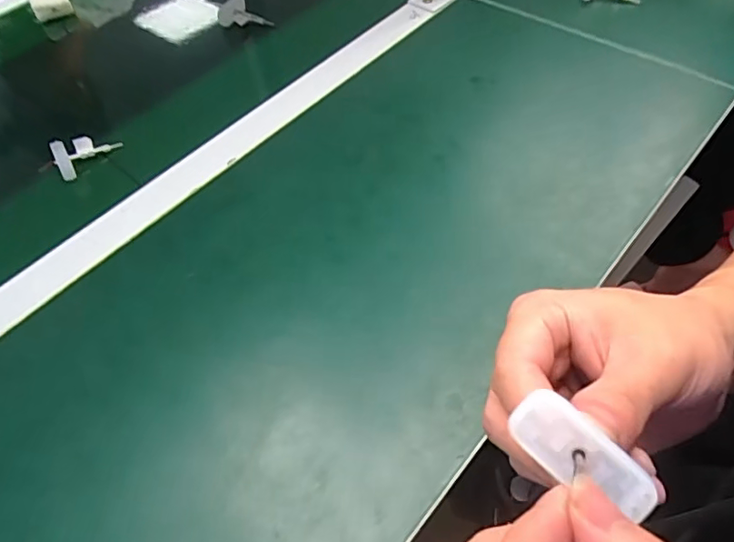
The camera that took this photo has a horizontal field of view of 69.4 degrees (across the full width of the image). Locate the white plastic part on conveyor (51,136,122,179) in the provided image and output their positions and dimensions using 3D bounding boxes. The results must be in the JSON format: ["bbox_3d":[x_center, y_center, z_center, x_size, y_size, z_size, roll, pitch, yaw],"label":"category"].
[{"bbox_3d":[-0.251,-0.105,0.477,0.055,0.010,0.038,-26,73,-30],"label":"white plastic part on conveyor"}]

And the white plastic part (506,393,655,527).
[{"bbox_3d":[0.062,0.053,0.154,0.041,0.008,0.018,34,64,17],"label":"white plastic part"}]

